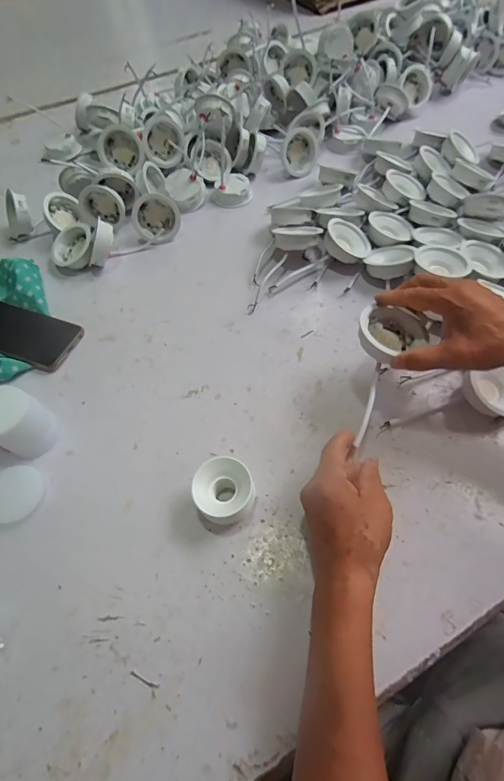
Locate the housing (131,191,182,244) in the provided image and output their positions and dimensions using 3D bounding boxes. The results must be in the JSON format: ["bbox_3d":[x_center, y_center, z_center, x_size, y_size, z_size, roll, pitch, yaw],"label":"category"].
[{"bbox_3d":[-0.152,-0.274,0.627,0.071,0.067,0.023,14,25,-11],"label":"housing"}]

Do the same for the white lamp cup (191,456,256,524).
[{"bbox_3d":[-0.026,0.101,0.386,0.055,0.045,0.056,-2,58,3],"label":"white lamp cup"}]

